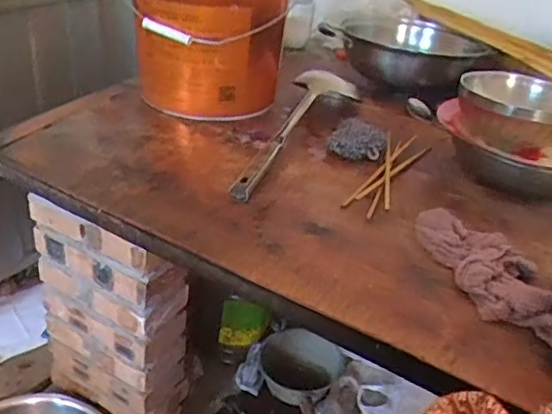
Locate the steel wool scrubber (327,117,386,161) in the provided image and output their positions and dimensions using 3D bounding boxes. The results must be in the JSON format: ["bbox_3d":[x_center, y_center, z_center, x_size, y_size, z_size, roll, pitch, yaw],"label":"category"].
[{"bbox_3d":[0.117,-0.098,0.845,0.075,0.050,0.068,10,32,4],"label":"steel wool scrubber"}]

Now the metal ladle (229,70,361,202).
[{"bbox_3d":[0.043,-0.114,0.827,0.113,0.086,0.331,13,33,10],"label":"metal ladle"}]

